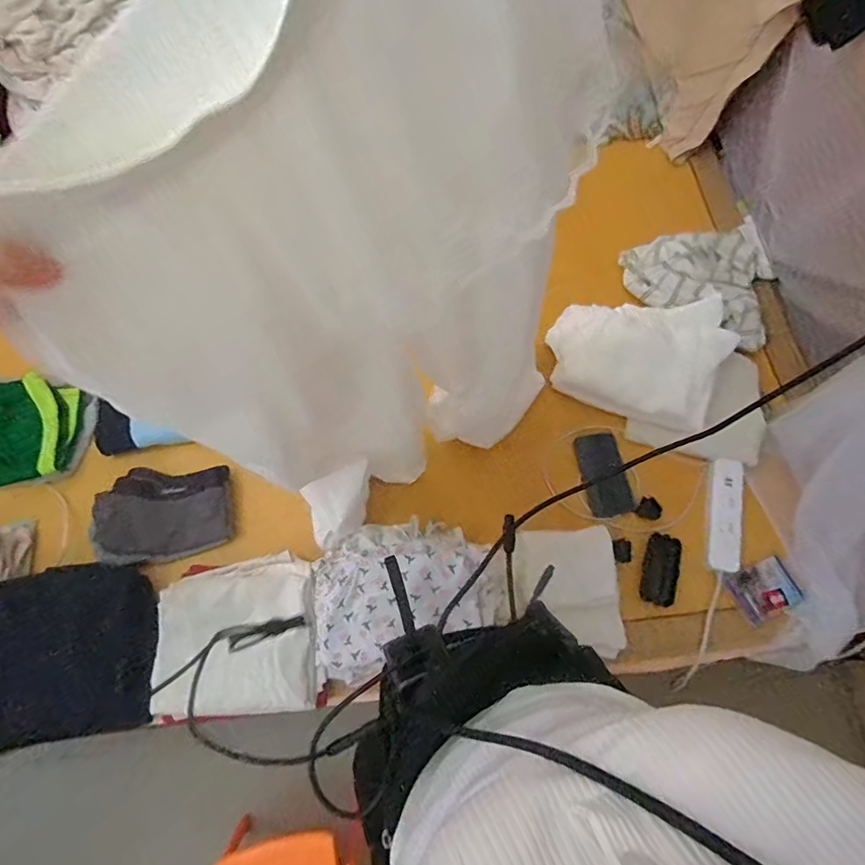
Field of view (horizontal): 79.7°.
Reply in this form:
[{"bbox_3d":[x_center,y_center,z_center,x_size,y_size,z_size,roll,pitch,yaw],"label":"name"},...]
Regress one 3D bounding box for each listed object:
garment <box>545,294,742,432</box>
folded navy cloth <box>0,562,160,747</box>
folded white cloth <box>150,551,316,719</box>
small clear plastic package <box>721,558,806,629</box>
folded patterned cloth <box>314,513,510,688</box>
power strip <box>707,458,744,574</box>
[{"bbox_3d":[0.368,-0.156,0.942,0.300,0.075,0.245,24,71,11],"label":"garment"},{"bbox_3d":[-0.596,0.355,0.849,0.246,0.030,0.257,-2,75,-25],"label":"folded navy cloth"},{"bbox_3d":[-0.302,0.307,0.792,0.231,0.071,0.219,-5,68,0],"label":"folded white cloth"},{"bbox_3d":[0.533,0.251,0.831,0.097,0.010,0.081,-24,70,-7],"label":"small clear plastic package"},{"bbox_3d":[-0.044,0.227,0.783,0.300,0.098,0.200,-21,69,-6],"label":"folded patterned cloth"},{"bbox_3d":[0.490,0.135,0.862,0.056,0.019,0.184,8,69,5],"label":"power strip"}]

